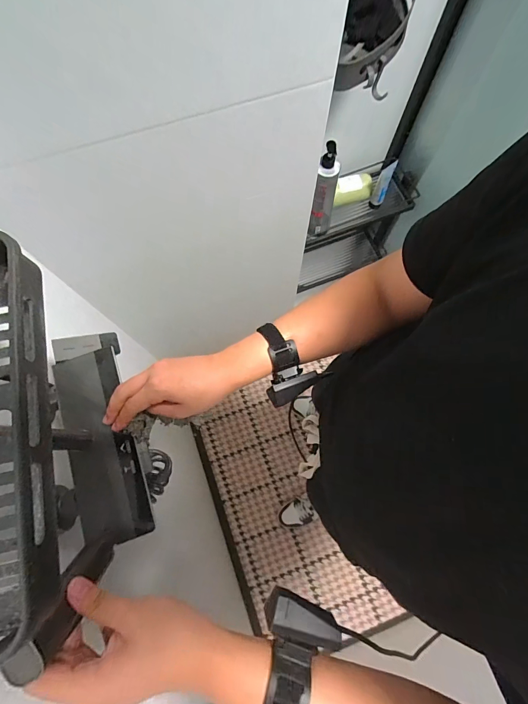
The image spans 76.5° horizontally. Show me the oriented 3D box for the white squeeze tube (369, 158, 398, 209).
[{"bbox_3d":[0.342,-0.480,0.966,0.039,0.133,0.049,26,75,8],"label":"white squeeze tube"}]

